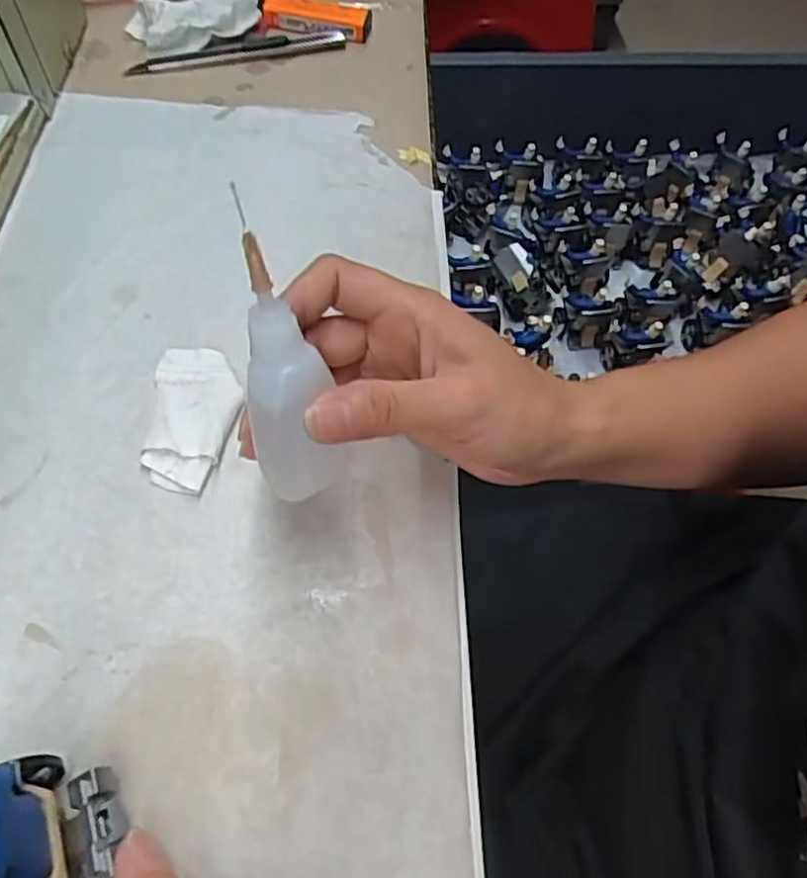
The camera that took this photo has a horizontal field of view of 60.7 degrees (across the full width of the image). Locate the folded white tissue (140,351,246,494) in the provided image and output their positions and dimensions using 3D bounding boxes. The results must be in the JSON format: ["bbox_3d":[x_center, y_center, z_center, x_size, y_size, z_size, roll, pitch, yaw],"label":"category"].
[{"bbox_3d":[-0.088,-0.011,0.292,0.038,0.013,0.070,-2,59,-5],"label":"folded white tissue"}]

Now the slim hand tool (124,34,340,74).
[{"bbox_3d":[-0.102,-0.241,0.429,0.132,0.008,0.014,-17,62,-14],"label":"slim hand tool"}]

